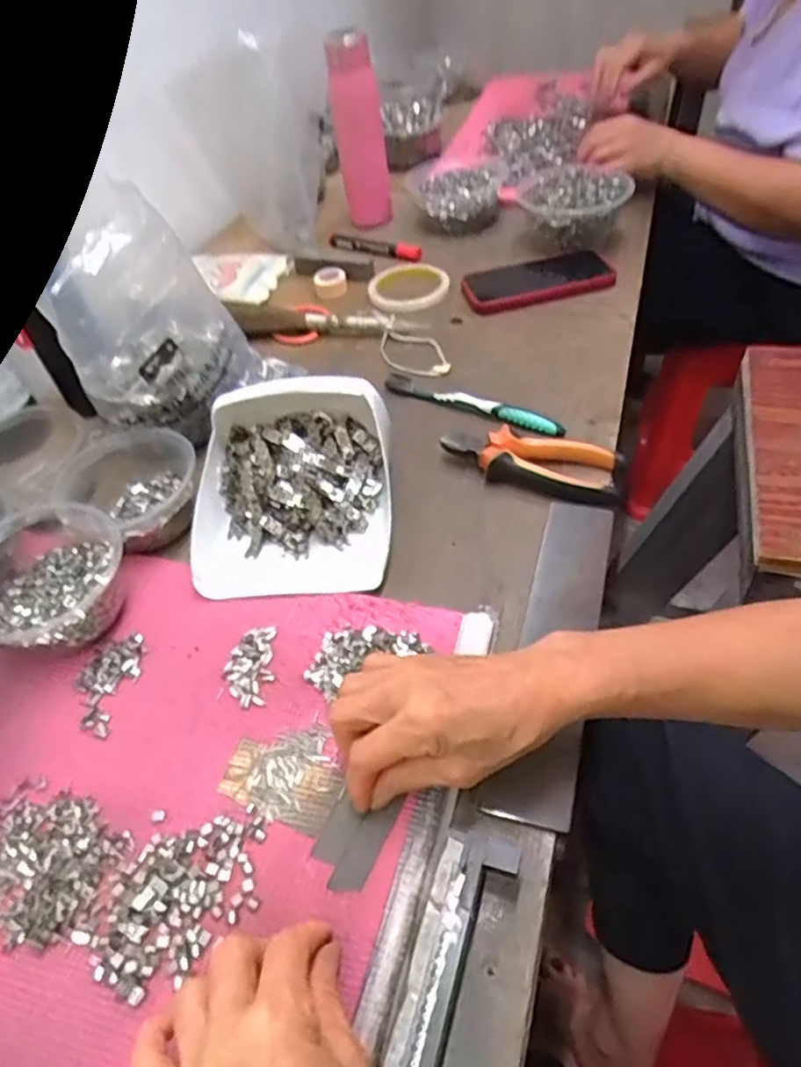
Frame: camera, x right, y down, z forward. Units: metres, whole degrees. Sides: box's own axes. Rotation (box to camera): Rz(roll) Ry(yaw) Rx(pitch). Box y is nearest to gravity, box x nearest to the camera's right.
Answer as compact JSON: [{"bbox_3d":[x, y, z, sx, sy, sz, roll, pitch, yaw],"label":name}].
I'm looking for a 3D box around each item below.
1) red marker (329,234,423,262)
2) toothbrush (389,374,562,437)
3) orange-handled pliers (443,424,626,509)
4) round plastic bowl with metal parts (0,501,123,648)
[{"bbox_3d":[-0.036,-0.382,0.864,0.146,0.016,0.018,21,54,26],"label":"red marker"},{"bbox_3d":[0.065,-0.124,0.620,0.184,0.020,0.013,24,55,25],"label":"toothbrush"},{"bbox_3d":[0.110,-0.060,0.551,0.151,0.025,0.053,17,52,20],"label":"orange-handled pliers"},{"bbox_3d":[-0.260,0.035,0.481,0.113,0.061,0.113,-3,48,4],"label":"round plastic bowl with metal parts"}]

